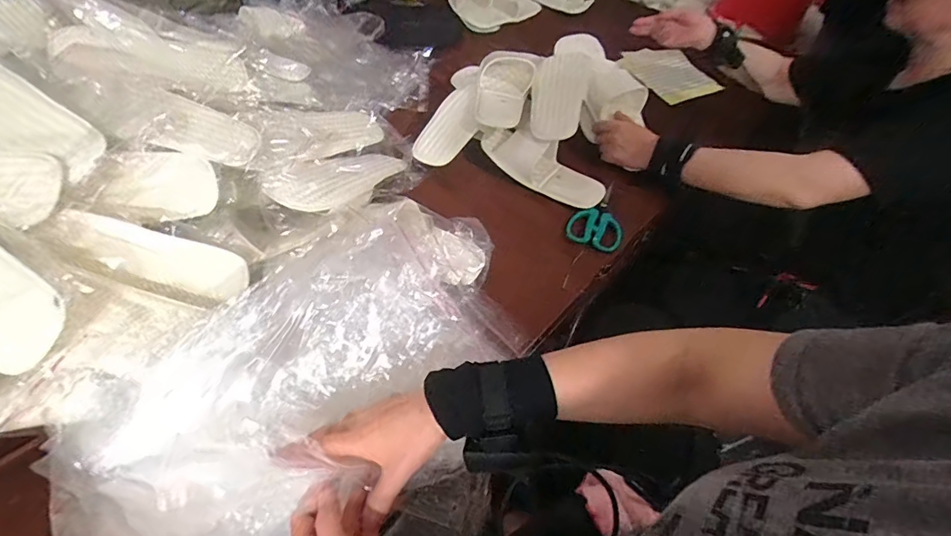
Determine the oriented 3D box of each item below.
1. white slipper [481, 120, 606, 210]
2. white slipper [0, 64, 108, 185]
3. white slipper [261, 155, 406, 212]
[{"bbox_3d":[0.115,-0.181,0.806,0.231,0.052,0.095,33,55,20],"label":"white slipper"},{"bbox_3d":[-0.525,-0.167,0.519,0.241,0.022,0.099,24,71,2],"label":"white slipper"},{"bbox_3d":[-0.192,-0.135,0.693,0.088,0.028,0.246,44,39,7],"label":"white slipper"}]

